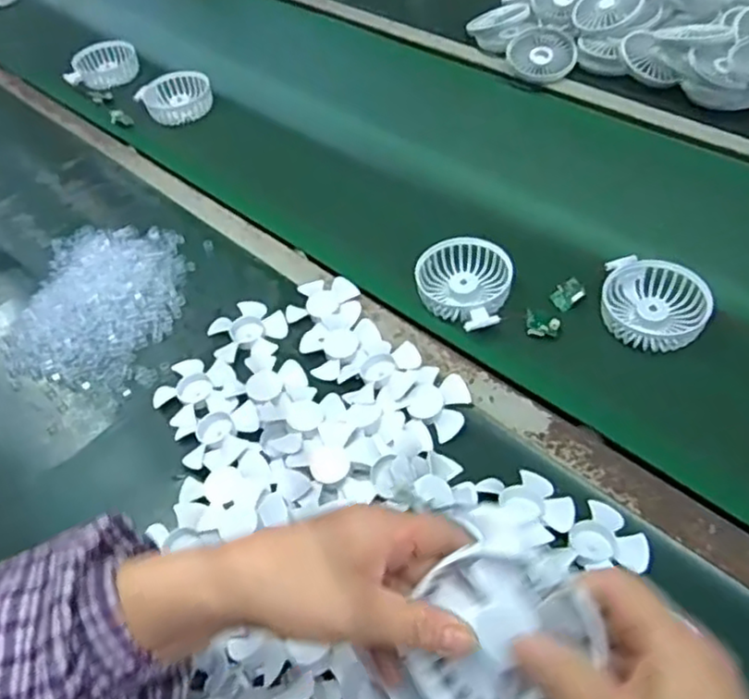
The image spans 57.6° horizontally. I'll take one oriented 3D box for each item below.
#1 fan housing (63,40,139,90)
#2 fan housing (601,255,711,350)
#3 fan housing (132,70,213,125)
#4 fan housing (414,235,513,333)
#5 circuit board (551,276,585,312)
[{"bbox_3d":[-0.394,-0.417,0.998,0.085,0.032,0.096,-6,49,2],"label":"fan housing"},{"bbox_3d":[0.249,-0.040,0.606,0.086,0.029,0.086,-3,50,4],"label":"fan housing"},{"bbox_3d":[-0.267,-0.341,0.919,0.091,0.029,0.092,-28,52,-17],"label":"fan housing"},{"bbox_3d":[0.083,-0.059,0.639,0.086,0.029,0.106,3,50,9],"label":"fan housing"},{"bbox_3d":[0.179,-0.052,0.631,0.032,0.007,0.024,-38,61,3],"label":"circuit board"}]

